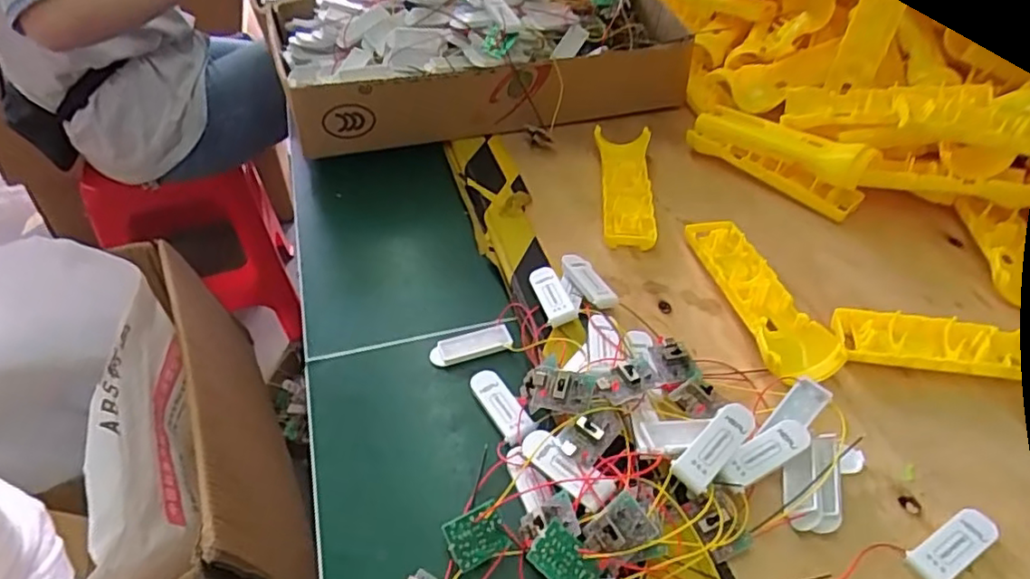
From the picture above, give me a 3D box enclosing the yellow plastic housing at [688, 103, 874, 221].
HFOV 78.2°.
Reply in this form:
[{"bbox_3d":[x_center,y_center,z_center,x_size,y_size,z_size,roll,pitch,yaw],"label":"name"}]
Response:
[{"bbox_3d":[0.231,-0.120,0.570,0.160,0.057,0.043,30,55,29],"label":"yellow plastic housing"}]

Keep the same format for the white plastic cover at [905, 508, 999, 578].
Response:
[{"bbox_3d":[0.232,0.137,0.336,0.055,0.009,0.021,-21,48,-22],"label":"white plastic cover"}]

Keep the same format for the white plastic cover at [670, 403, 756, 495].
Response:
[{"bbox_3d":[0.111,0.085,0.349,0.059,0.010,0.021,-34,54,-32],"label":"white plastic cover"}]

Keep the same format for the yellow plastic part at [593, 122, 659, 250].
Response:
[{"bbox_3d":[0.097,-0.089,0.561,0.049,0.028,0.149,2,44,5],"label":"yellow plastic part"}]

